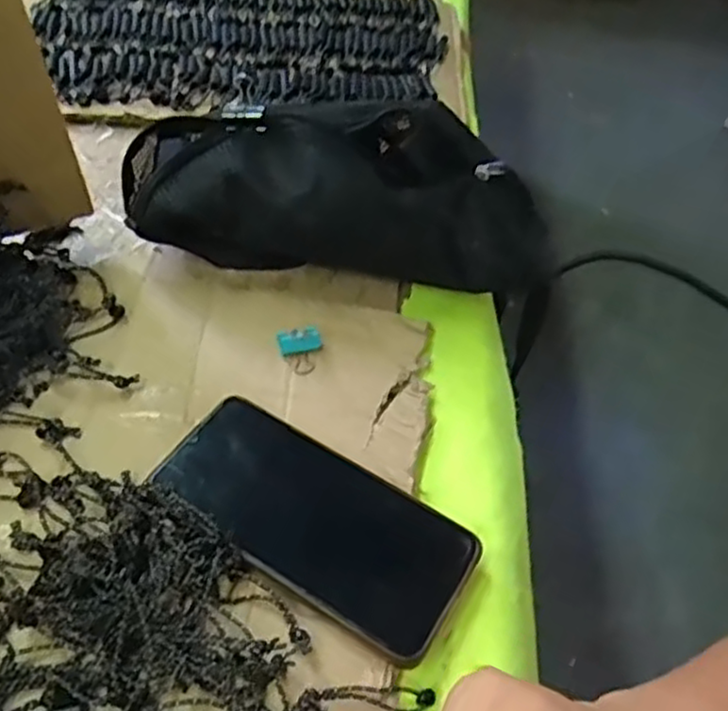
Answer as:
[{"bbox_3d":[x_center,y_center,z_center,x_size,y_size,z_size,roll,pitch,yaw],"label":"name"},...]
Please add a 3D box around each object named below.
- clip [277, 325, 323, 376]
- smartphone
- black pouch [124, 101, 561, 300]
[{"bbox_3d":[-0.039,-0.003,0.433,0.026,0.009,0.031,-6,51,-10],"label":"clip"},{"bbox_3d":[-0.025,0.080,0.360,0.158,0.013,0.074,28,53,18],"label":"smartphone"},{"bbox_3d":[-0.017,-0.108,0.469,0.276,0.097,0.082,6,49,-2],"label":"black pouch"}]

